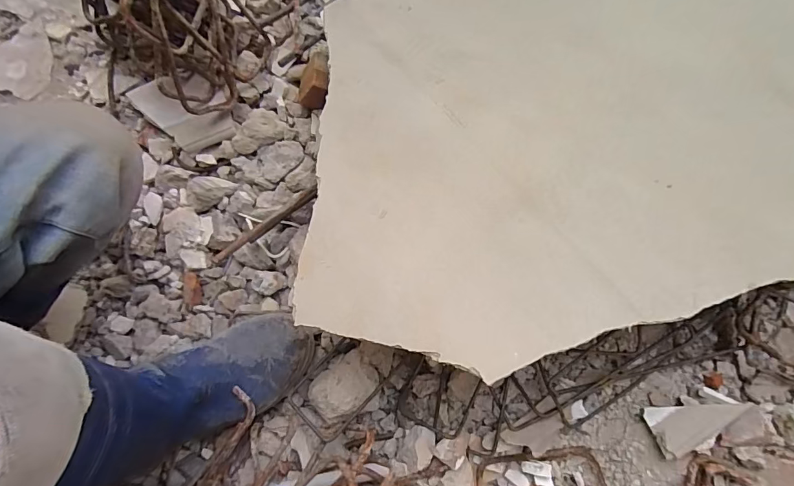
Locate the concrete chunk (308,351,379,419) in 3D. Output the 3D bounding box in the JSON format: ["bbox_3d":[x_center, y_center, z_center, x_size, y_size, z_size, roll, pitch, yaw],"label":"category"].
[{"bbox_3d":[-0.065,0.175,0.512,0.085,0.048,0.064,-32,78,-8],"label":"concrete chunk"}]

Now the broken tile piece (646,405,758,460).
[{"bbox_3d":[0.352,0.215,0.485,0.113,0.011,0.053,-8,64,10],"label":"broken tile piece"}]

